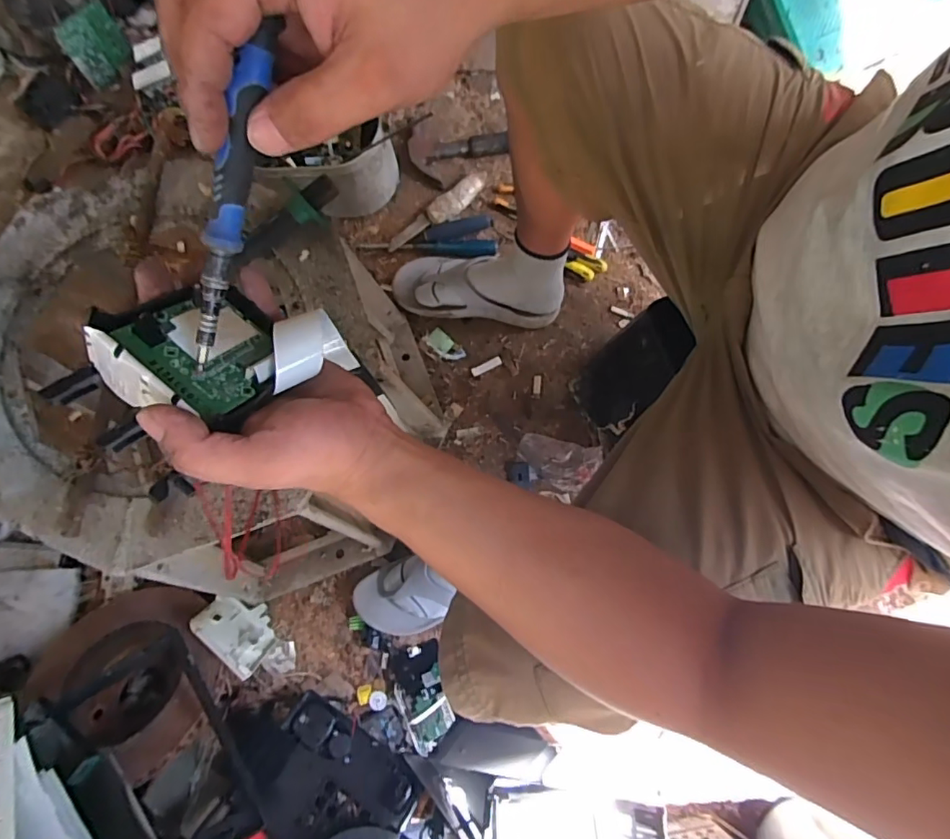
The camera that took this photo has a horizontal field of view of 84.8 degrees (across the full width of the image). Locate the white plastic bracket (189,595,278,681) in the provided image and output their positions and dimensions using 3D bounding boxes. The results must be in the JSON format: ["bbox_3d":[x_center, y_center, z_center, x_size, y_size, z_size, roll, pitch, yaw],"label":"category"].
[{"bbox_3d":[-0.329,0.297,0.725,0.105,0.094,0.022,43,109,5],"label":"white plastic bracket"}]

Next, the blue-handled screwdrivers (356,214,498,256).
[{"bbox_3d":[-0.078,-0.296,0.898,0.228,0.019,0.075,-13,80,-3],"label":"blue-handled screwdrivers"}]

